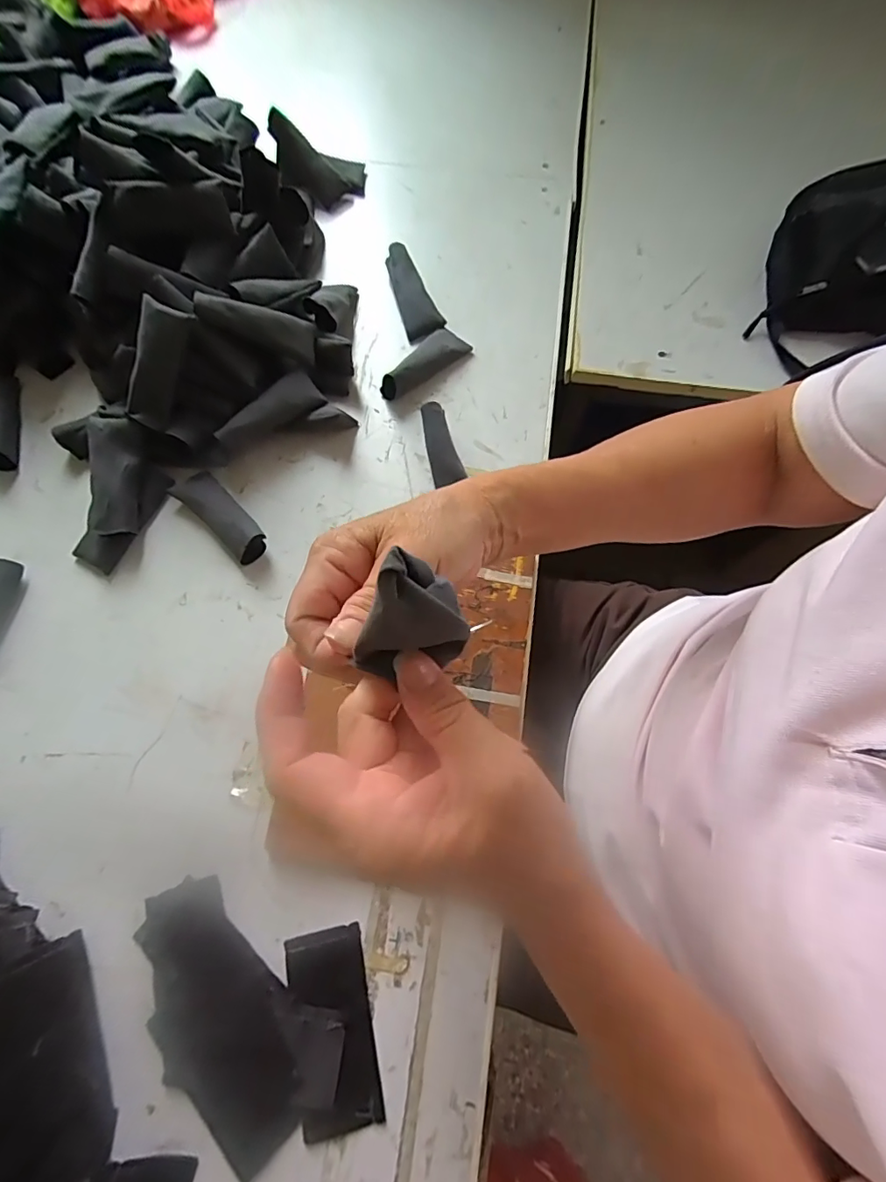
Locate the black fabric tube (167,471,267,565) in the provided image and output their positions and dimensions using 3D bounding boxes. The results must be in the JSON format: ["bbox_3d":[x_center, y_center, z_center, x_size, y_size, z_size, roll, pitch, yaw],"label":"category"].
[{"bbox_3d":[-0.203,-0.071,0.447,0.106,0.025,0.036,41,77,12],"label":"black fabric tube"}]

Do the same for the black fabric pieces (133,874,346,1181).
[{"bbox_3d":[-0.155,0.291,0.339,0.170,0.008,0.097,40,76,11],"label":"black fabric pieces"}]

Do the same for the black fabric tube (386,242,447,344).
[{"bbox_3d":[-0.034,-0.322,0.530,0.039,0.017,0.104,-20,86,-7],"label":"black fabric tube"}]

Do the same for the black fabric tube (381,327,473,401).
[{"bbox_3d":[-0.016,-0.233,0.500,0.037,0.032,0.106,41,76,12],"label":"black fabric tube"}]

